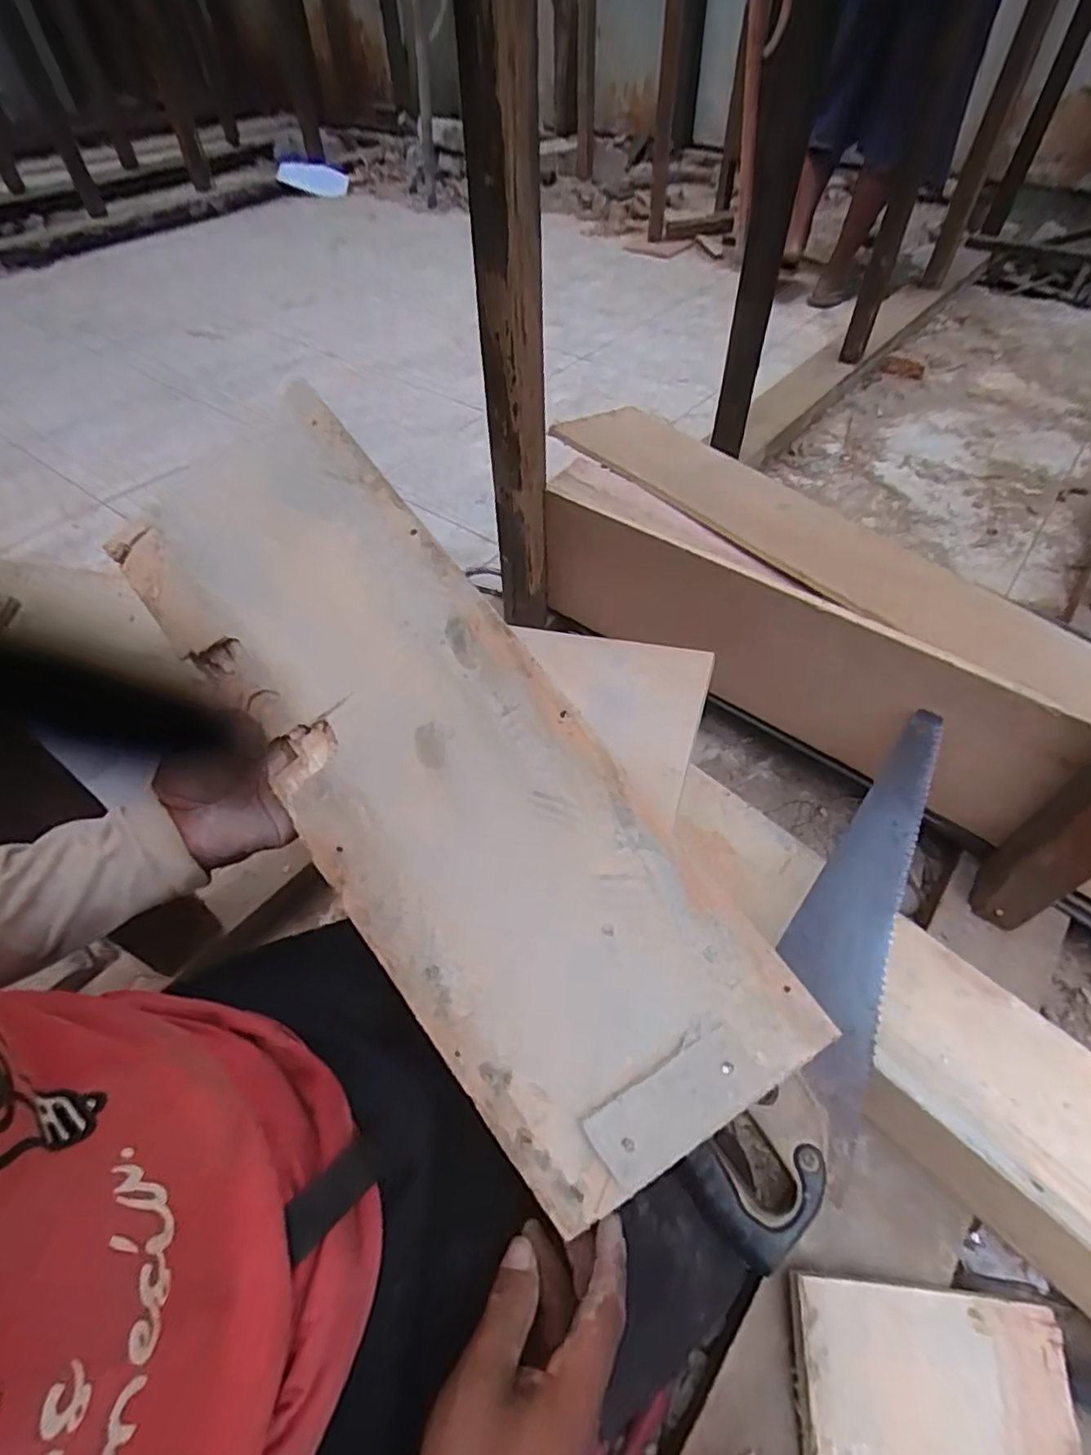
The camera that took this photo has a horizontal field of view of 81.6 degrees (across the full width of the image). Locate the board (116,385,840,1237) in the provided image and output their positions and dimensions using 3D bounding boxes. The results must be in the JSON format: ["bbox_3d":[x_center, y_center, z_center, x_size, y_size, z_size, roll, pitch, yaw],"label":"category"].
[{"bbox_3d":[-0.081,0.023,0.425,0.193,0.022,0.552,-39,78,2],"label":"board"}]

